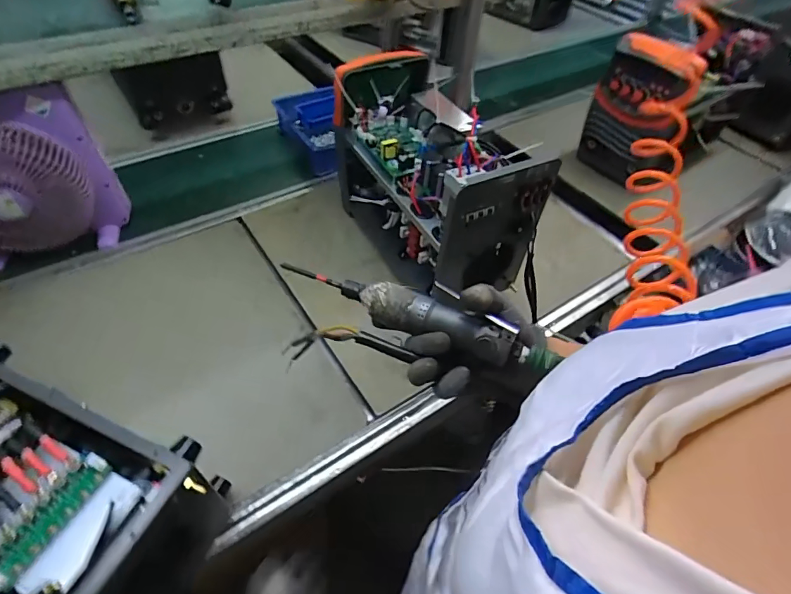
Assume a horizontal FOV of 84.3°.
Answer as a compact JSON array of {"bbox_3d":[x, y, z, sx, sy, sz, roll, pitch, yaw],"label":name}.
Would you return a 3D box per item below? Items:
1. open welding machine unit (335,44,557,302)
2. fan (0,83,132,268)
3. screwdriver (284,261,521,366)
[{"bbox_3d":[0.060,-0.223,0.858,0.214,0.319,0.436,-21,59,-19],"label":"open welding machine unit"},{"bbox_3d":[-0.690,-0.194,0.801,0.310,0.320,0.096,-18,58,-17],"label":"fan"},{"bbox_3d":[-0.007,0.007,0.435,0.244,0.034,0.032,19,55,21],"label":"screwdriver"}]

